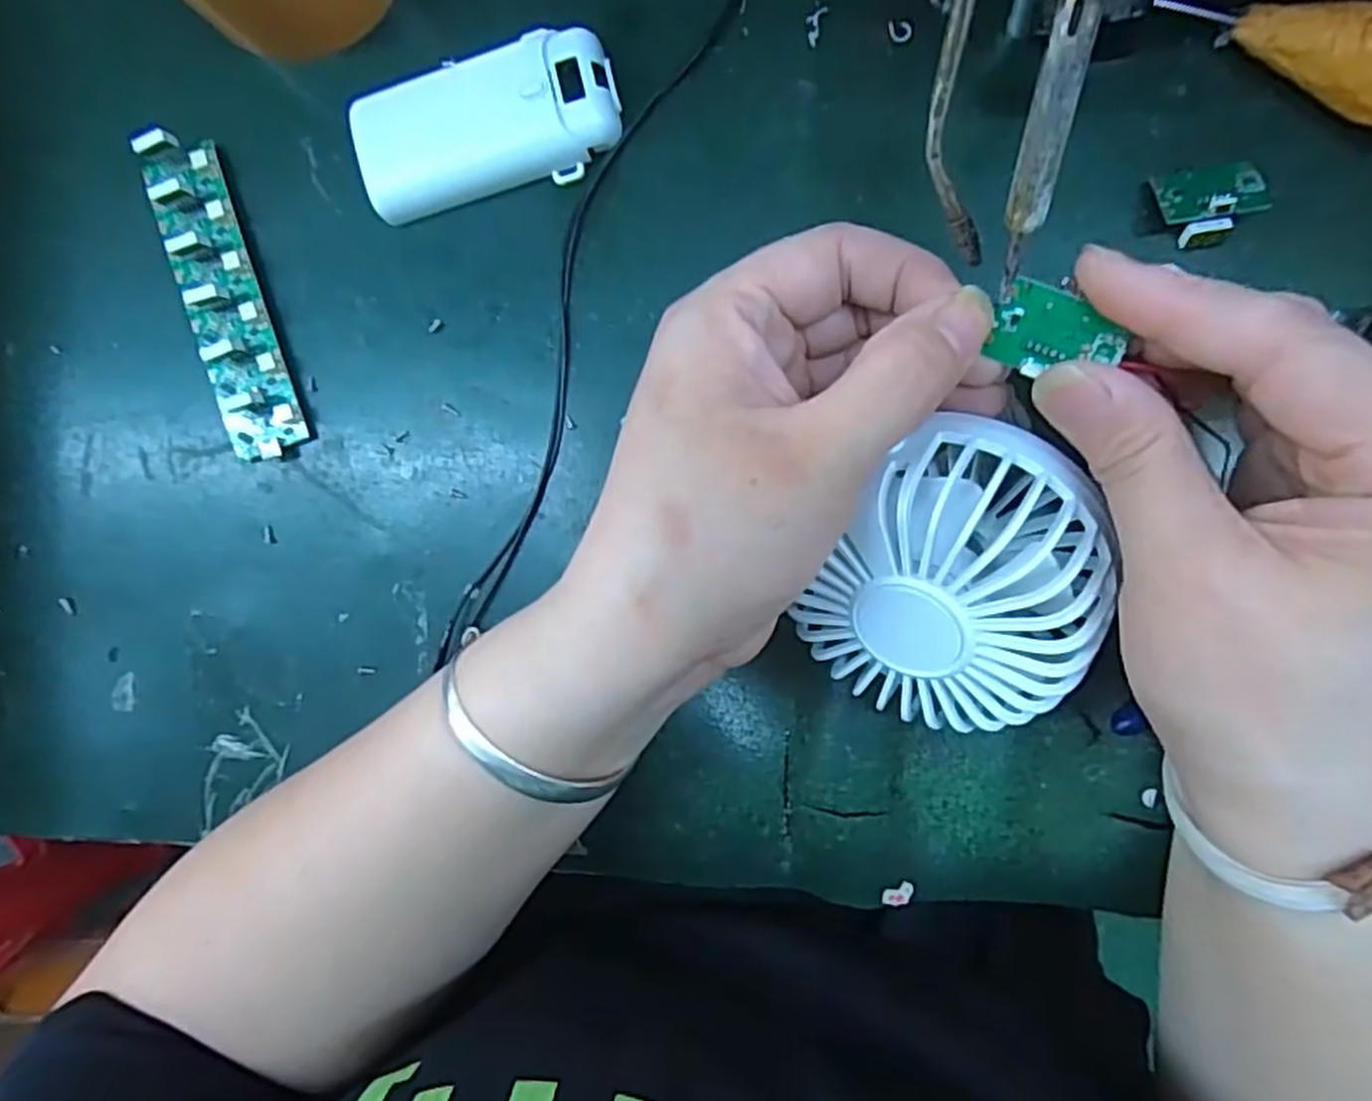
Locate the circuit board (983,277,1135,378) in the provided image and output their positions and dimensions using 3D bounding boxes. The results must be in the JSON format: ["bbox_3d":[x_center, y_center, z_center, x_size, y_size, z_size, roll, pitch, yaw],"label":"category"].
[{"bbox_3d":[0.089,-0.051,0.188,0.029,0.004,0.020,21,123,12],"label":"circuit board"}]

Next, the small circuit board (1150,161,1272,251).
[{"bbox_3d":[0.166,-0.111,0.251,0.031,0.014,0.024,-8,92,7],"label":"small circuit board"}]

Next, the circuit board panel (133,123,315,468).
[{"bbox_3d":[-0.173,-0.094,0.294,0.029,0.019,0.118,-15,91,8],"label":"circuit board panel"}]

